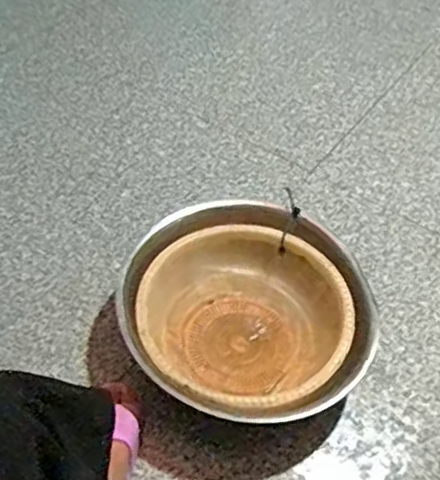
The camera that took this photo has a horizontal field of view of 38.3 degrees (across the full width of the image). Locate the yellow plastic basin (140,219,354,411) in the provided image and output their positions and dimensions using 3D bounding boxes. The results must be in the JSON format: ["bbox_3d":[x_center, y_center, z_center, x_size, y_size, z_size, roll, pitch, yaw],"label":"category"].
[{"bbox_3d":[0.033,0.126,0.944,0.290,0.110,0.299,3,49,-3],"label":"yellow plastic basin"}]

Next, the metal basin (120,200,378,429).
[{"bbox_3d":[0.039,0.122,0.941,0.347,0.122,0.332,3,49,-3],"label":"metal basin"}]

